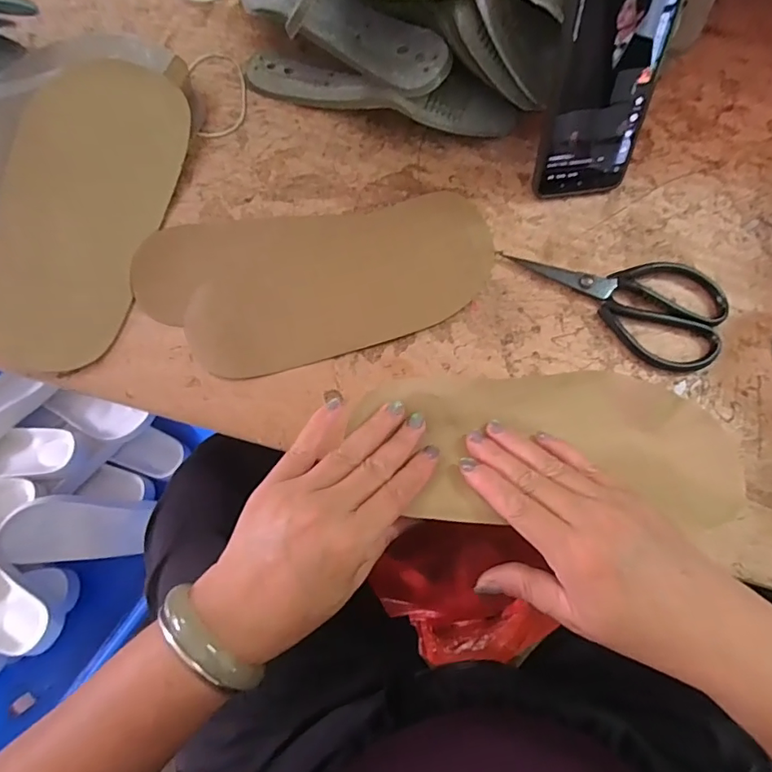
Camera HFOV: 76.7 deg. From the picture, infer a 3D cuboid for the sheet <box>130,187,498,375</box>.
[{"bbox_3d":[-0.048,-0.083,0.379,0.270,0.006,0.130,-10,73,-5],"label":"sheet"}]

